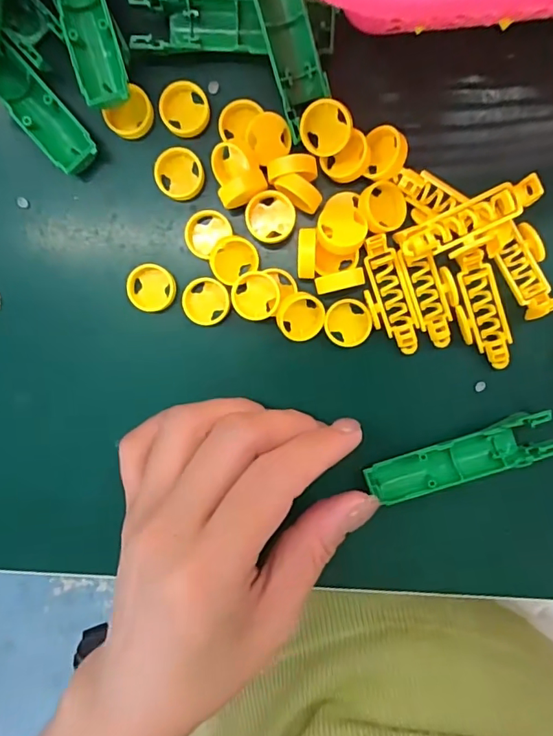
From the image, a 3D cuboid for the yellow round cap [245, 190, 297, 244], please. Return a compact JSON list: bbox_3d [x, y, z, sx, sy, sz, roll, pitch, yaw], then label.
[{"bbox_3d":[-0.002,-0.060,0.194,0.019,0.006,0.020,0,96,2],"label":"yellow round cap"}]

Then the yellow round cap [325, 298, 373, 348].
[{"bbox_3d":[0.029,-0.019,0.202,0.018,0.005,0.019,0,96,2],"label":"yellow round cap"}]

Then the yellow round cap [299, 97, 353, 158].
[{"bbox_3d":[0.019,-0.092,0.186,0.019,0.004,0.019,4,127,5],"label":"yellow round cap"}]

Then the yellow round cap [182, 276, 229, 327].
[{"bbox_3d":[-0.029,-0.028,0.205,0.018,0.006,0.019,0,96,2],"label":"yellow round cap"}]

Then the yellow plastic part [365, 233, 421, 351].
[{"bbox_3d":[0.045,-0.028,0.196,0.017,0.006,0.048,-21,95,4],"label":"yellow plastic part"}]

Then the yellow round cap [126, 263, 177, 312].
[{"bbox_3d":[-0.052,-0.033,0.204,0.019,0.006,0.019,0,96,2],"label":"yellow round cap"}]

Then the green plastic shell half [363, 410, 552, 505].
[{"bbox_3d":[0.075,0.038,0.203,0.075,0.009,0.019,-19,95,6],"label":"green plastic shell half"}]

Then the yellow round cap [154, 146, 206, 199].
[{"bbox_3d":[-0.039,-0.079,0.198,0.019,0.006,0.019,0,96,2],"label":"yellow round cap"}]

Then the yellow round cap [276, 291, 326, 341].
[{"bbox_3d":[0.010,-0.021,0.198,0.019,0.005,0.019,0,96,2],"label":"yellow round cap"}]

